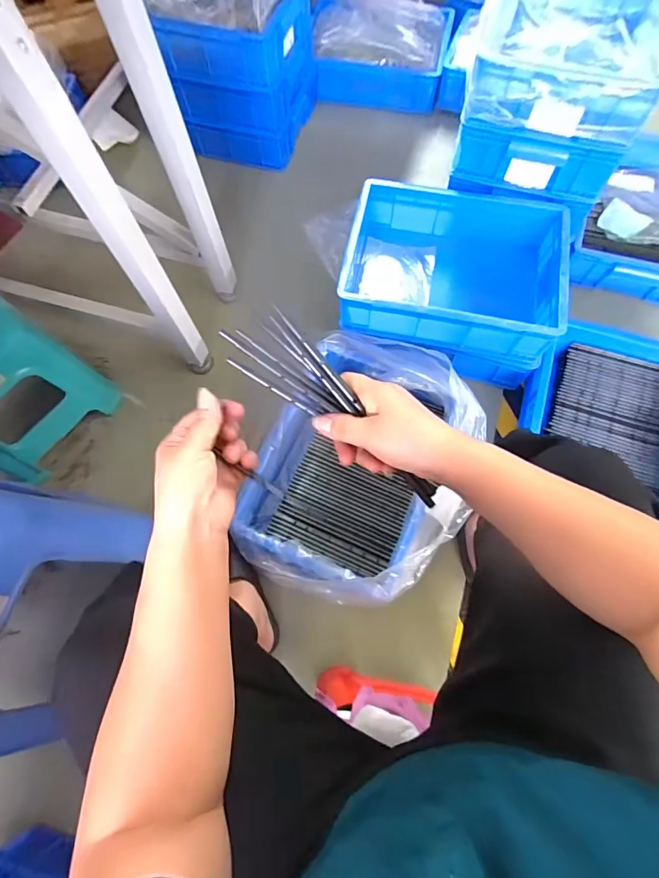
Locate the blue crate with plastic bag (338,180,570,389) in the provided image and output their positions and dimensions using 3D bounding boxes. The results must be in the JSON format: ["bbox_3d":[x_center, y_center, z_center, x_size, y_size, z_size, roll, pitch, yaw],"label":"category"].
[{"bbox_3d":[0.250,-0.342,0.901,0.407,0.169,0.345,11,70,6],"label":"blue crate with plastic bag"}]

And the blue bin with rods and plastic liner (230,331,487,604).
[{"bbox_3d":[0.059,0.054,0.785,0.355,0.157,0.465,22,72,10],"label":"blue bin with rods and plastic liner"}]

